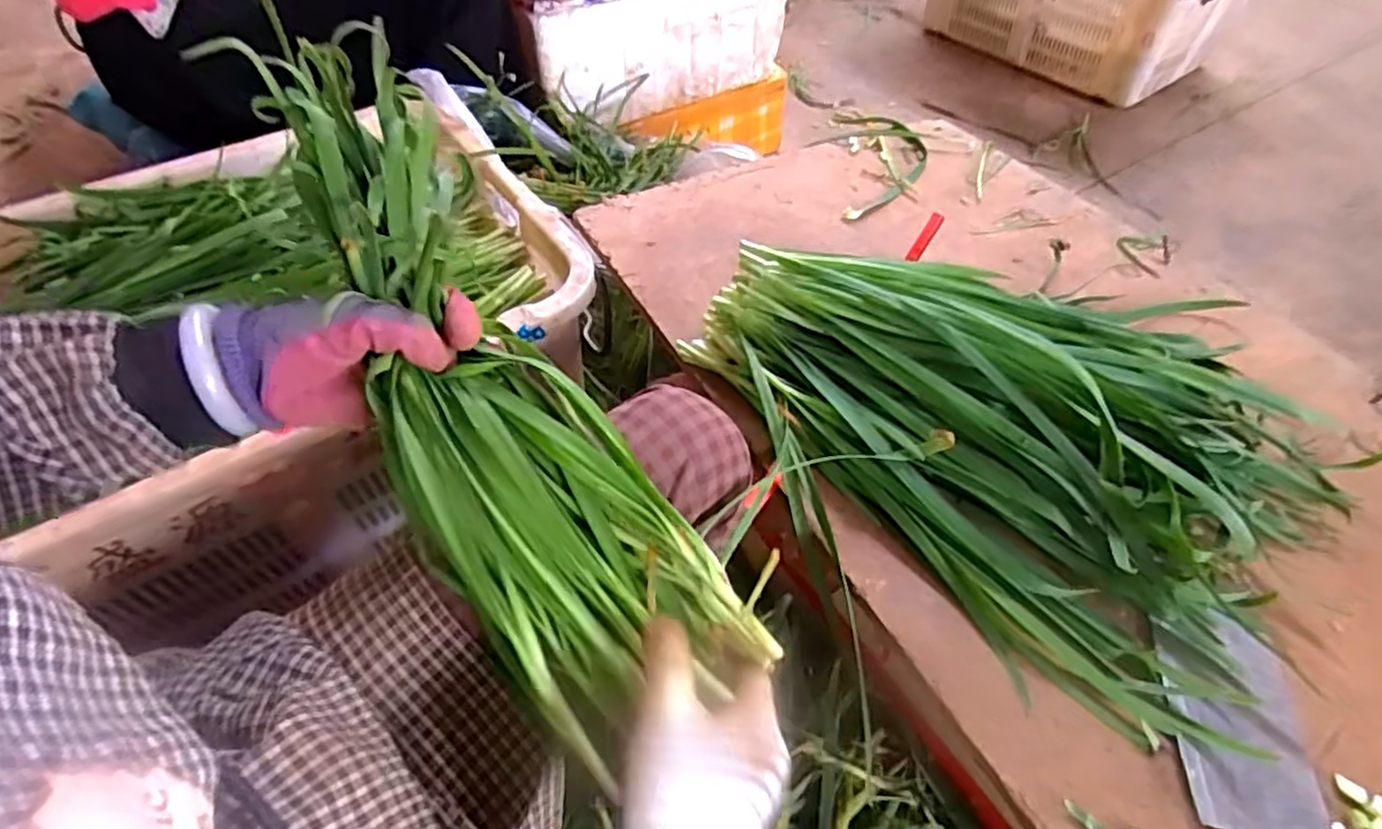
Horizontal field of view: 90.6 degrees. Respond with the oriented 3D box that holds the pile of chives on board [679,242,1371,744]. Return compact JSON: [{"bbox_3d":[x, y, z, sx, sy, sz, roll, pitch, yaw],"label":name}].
[{"bbox_3d":[0.220,-0.011,0.485,0.323,0.100,0.399,-36,58,-24],"label":"pile of chives on board"}]

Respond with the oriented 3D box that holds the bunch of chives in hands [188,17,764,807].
[{"bbox_3d":[-0.110,-0.007,0.376,0.124,0.064,0.399,-29,87,-20],"label":"bunch of chives in hands"}]

